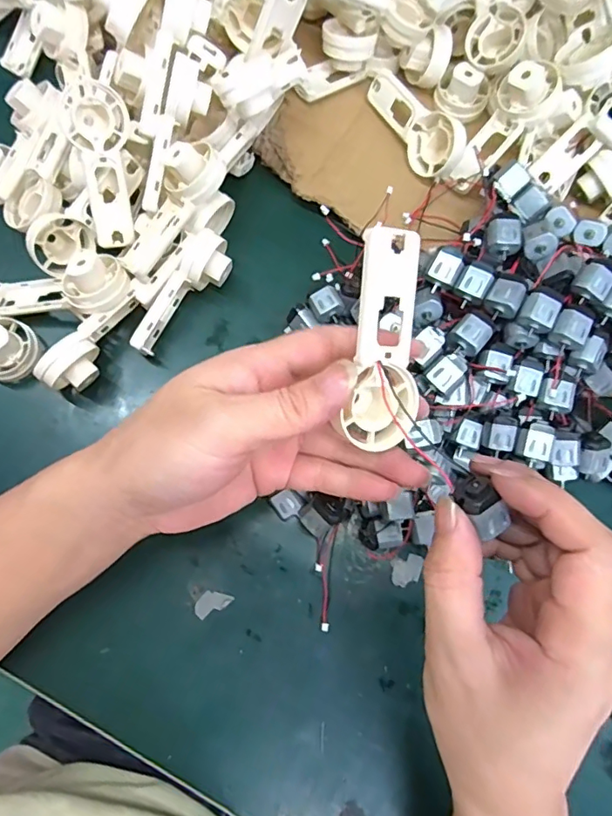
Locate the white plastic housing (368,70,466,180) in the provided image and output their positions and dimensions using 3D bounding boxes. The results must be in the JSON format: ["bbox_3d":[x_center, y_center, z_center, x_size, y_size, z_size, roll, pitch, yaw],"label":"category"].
[{"bbox_3d":[0.078,-0.204,0.366,0.017,0.039,0.092,-18,67,-43],"label":"white plastic housing"}]

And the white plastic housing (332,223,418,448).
[{"bbox_3d":[0.034,-0.028,0.222,0.032,0.013,0.093,0,107,-1],"label":"white plastic housing"}]

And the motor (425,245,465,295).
[{"bbox_3d":[0.084,-0.084,0.311,0.019,0.011,0.026,28,101,8],"label":"motor"}]

